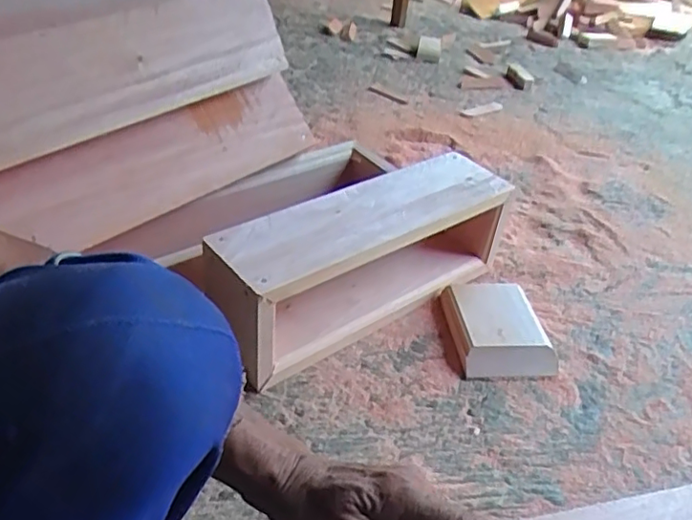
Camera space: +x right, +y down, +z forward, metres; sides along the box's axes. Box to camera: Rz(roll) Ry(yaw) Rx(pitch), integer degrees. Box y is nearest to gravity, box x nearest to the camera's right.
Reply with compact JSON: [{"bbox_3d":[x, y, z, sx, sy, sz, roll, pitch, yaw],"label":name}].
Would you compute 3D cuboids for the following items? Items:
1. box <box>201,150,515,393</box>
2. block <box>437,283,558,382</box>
[{"bbox_3d":[0.030,-0.003,0.740,0.369,0.148,0.114,-22,45,-30],"label":"box"},{"bbox_3d":[0.184,0.080,0.743,0.115,0.034,0.146,0,38,-6],"label":"block"}]

